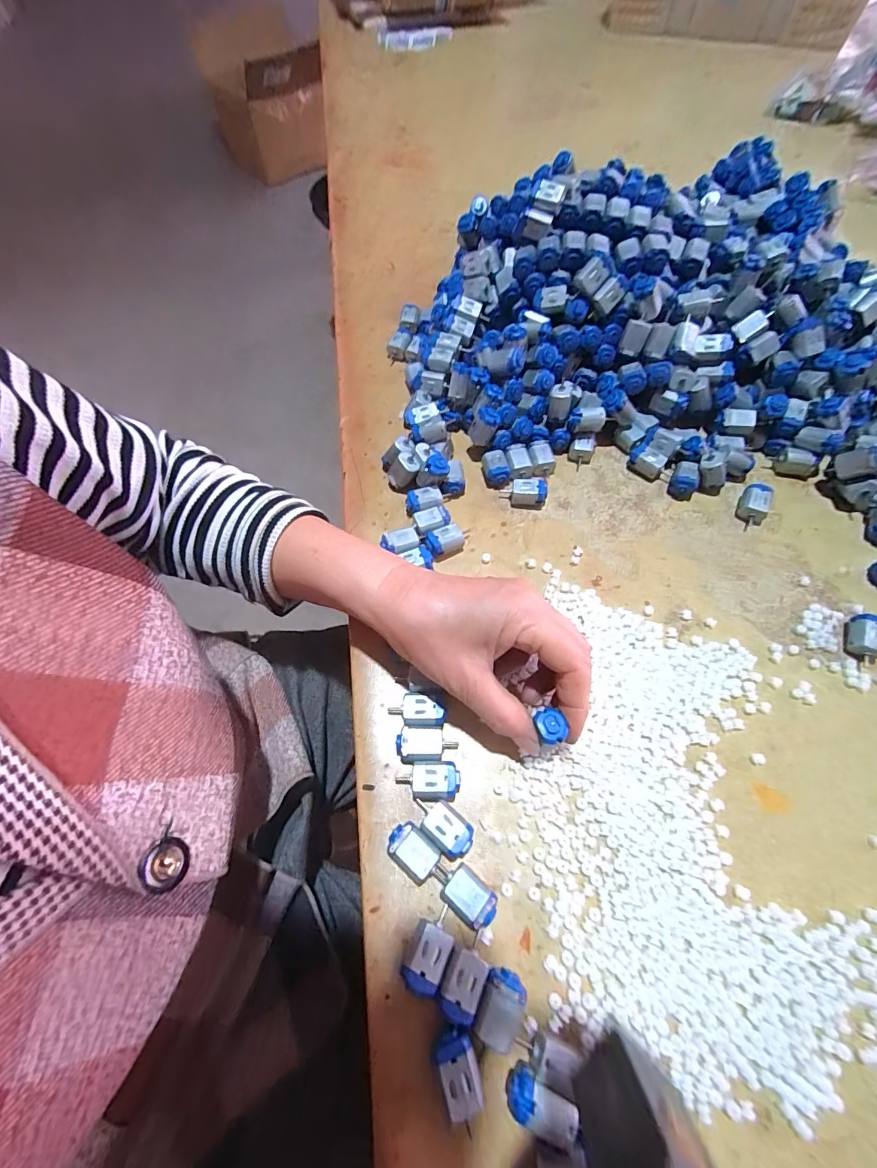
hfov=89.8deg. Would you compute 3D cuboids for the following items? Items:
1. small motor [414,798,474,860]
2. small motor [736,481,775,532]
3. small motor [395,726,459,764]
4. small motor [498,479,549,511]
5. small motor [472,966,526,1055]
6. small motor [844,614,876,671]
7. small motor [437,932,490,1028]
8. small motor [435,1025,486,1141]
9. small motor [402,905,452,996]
[{"bbox_3d":[0.003,0.134,0.244,0.036,0.013,0.018,33,68,17],"label":"small motor"},{"bbox_3d":[0.244,-0.060,0.340,0.019,0.018,0.031,23,65,13],"label":"small motor"},{"bbox_3d":[-0.007,0.097,0.264,0.035,0.013,0.020,-1,62,1],"label":"small motor"},{"bbox_3d":[0.068,-0.072,0.350,0.035,0.019,0.018,7,62,5],"label":"small motor"},{"bbox_3d":[0.029,0.200,0.208,0.019,0.017,0.028,20,64,12],"label":"small motor"},{"bbox_3d":[0.283,0.037,0.290,0.017,0.017,0.034,13,63,8],"label":"small motor"},{"bbox_3d":[0.013,0.190,0.214,0.018,0.016,0.031,21,65,12],"label":"small motor"},{"bbox_3d":[0.010,0.218,0.196,0.017,0.012,0.031,-17,63,-8],"label":"small motor"},{"bbox_3d":[-0.004,0.180,0.218,0.019,0.018,0.032,22,65,12],"label":"small motor"}]

